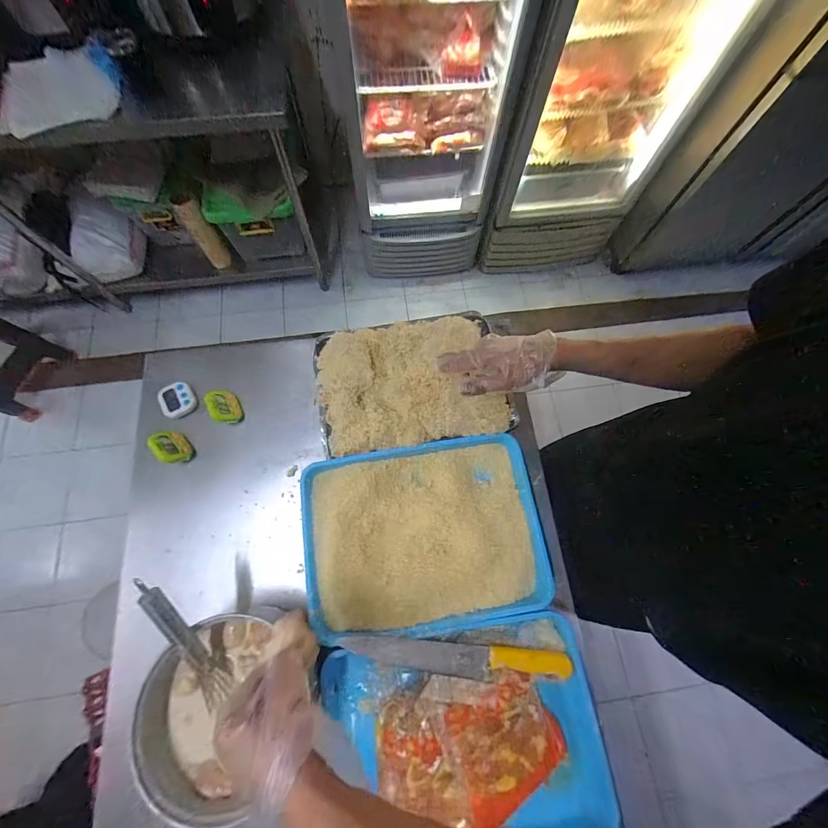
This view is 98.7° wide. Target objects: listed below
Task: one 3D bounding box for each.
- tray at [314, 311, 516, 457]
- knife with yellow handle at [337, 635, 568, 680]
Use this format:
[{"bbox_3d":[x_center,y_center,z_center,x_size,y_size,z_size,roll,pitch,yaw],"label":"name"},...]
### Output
[{"bbox_3d":[-0.008,-0.067,0.686,0.355,0.057,0.252,-7,73,-4],"label":"tray"},{"bbox_3d":[0.066,0.392,0.566,0.366,0.016,0.048,5,72,0],"label":"knife with yellow handle"}]

